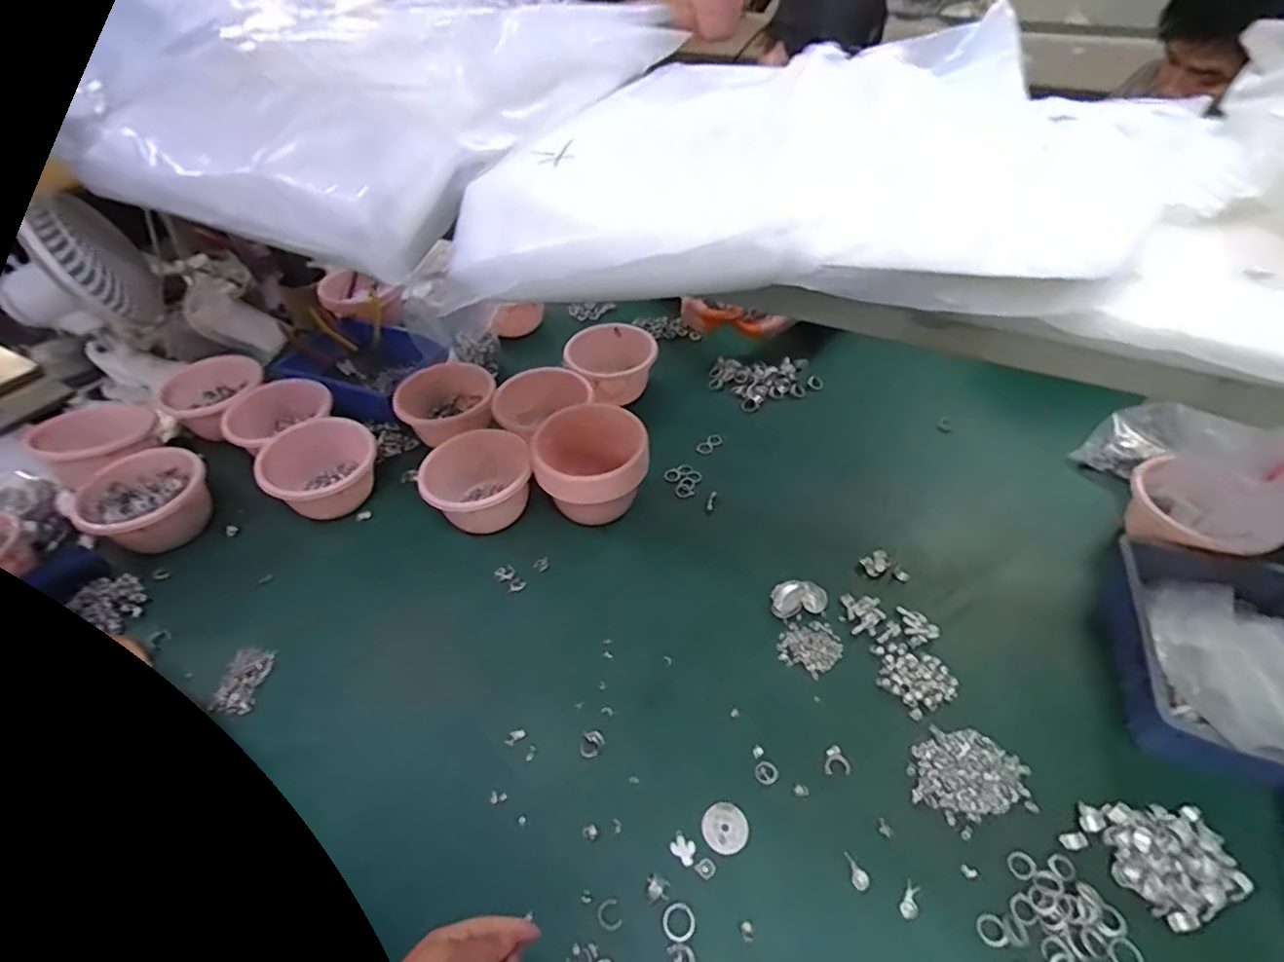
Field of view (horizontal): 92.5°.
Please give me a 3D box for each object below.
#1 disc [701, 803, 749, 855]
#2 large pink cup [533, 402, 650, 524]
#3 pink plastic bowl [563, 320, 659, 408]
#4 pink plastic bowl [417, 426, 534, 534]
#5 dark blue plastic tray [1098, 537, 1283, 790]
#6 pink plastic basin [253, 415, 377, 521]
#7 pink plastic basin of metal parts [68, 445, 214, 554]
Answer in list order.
[{"bbox_3d":[0.079,0.329,0.581,0.042,0.004,0.042,-2,46,2],"label":"disc"},{"bbox_3d":[-0.066,-0.012,0.838,0.146,0.128,0.126,-12,47,-8],"label":"large pink cup"},{"bbox_3d":[-0.054,-0.192,1.032,0.135,0.089,0.131,-2,46,2],"label":"pink plastic bowl"},{"bbox_3d":[-0.223,0.002,0.843,0.140,0.080,0.133,-2,46,2],"label":"pink plastic bowl"},{"bbox_3d":[0.604,0.177,0.635,0.186,0.075,0.253,10,48,13],"label":"dark blue plastic tray"},{"bbox_3d":[-0.450,-0.016,0.872,0.147,0.078,0.142,-18,48,-14],"label":"pink plastic basin"},{"bbox_3d":[-0.660,0.029,0.829,0.148,0.071,0.144,-2,46,2],"label":"pink plastic basin of metal parts"}]

